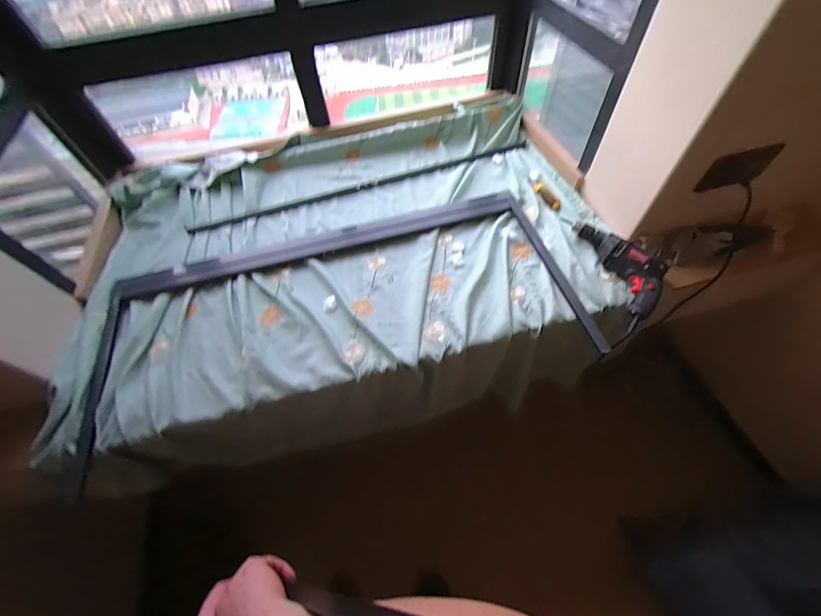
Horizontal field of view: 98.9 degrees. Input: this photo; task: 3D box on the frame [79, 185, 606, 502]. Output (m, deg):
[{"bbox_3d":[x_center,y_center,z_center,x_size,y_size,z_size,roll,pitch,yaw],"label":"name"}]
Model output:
[{"bbox_3d":[-0.187,-0.009,0.891,1.234,0.073,0.626,-11,57,-4],"label":"frame"}]

